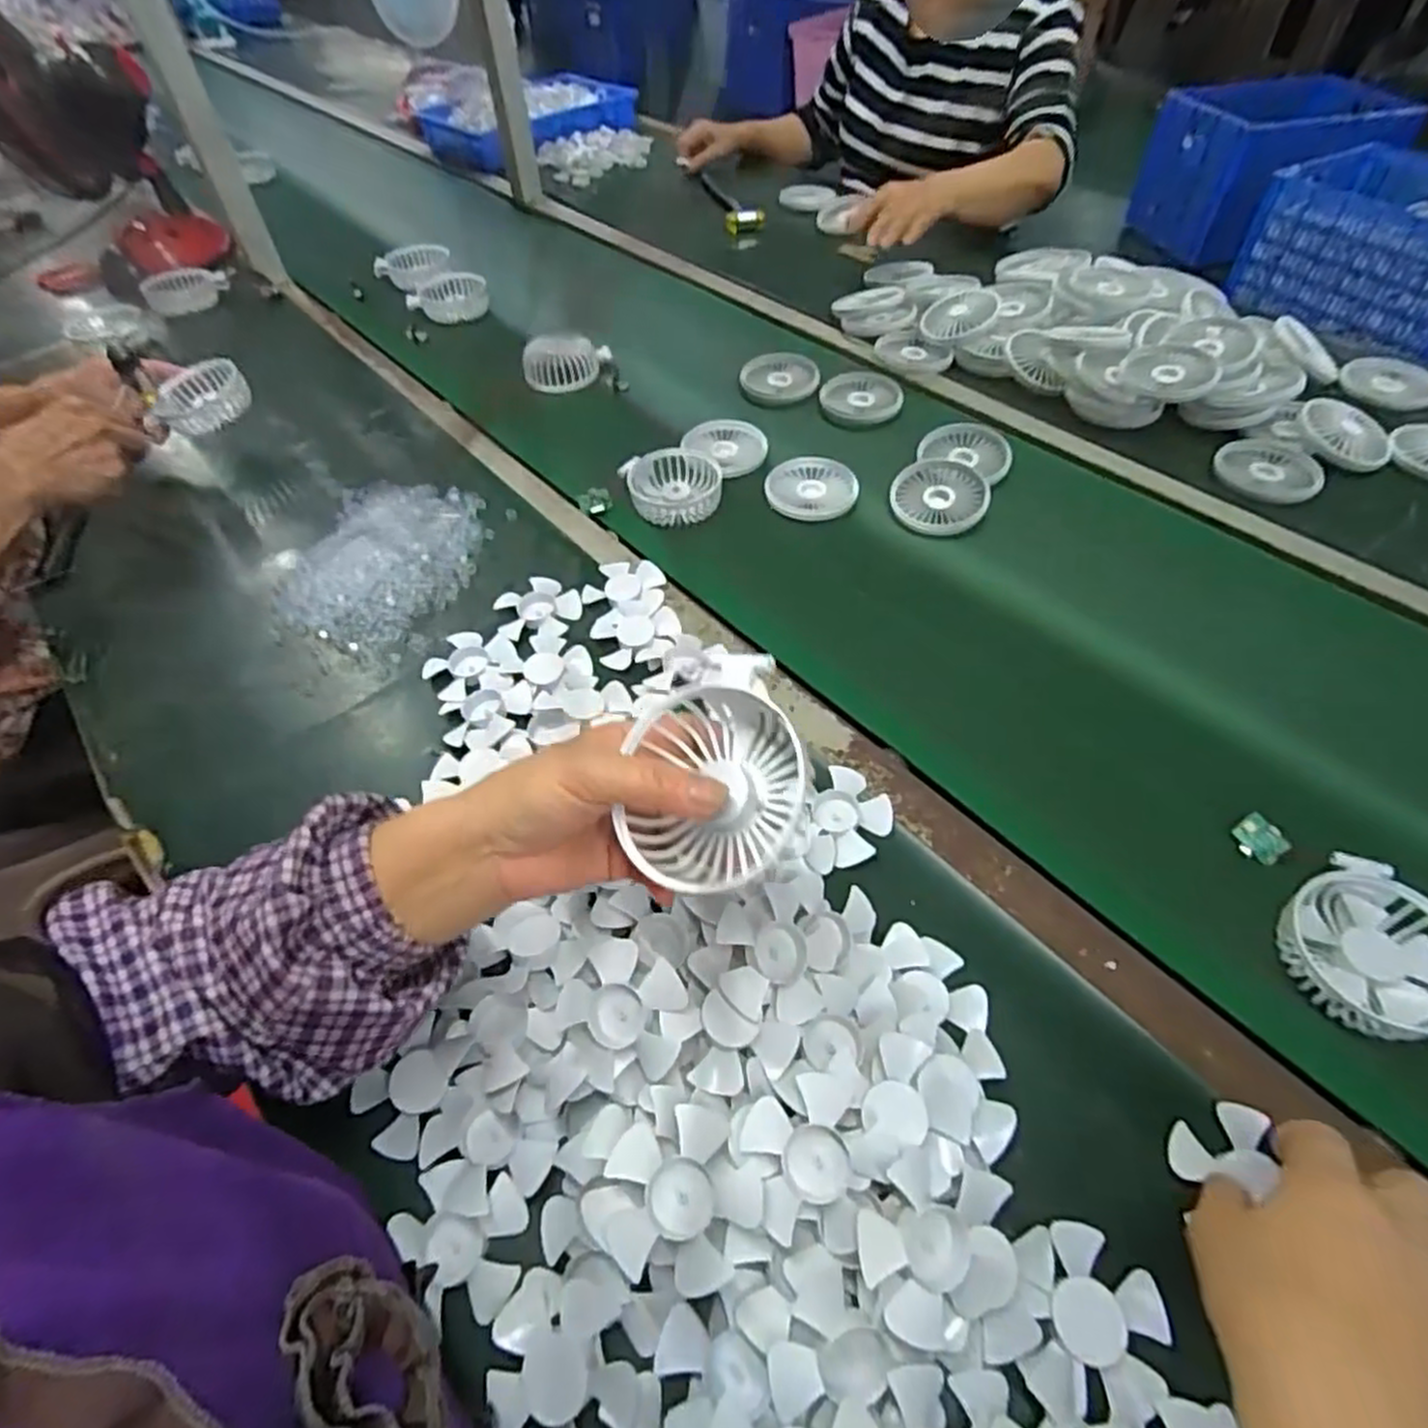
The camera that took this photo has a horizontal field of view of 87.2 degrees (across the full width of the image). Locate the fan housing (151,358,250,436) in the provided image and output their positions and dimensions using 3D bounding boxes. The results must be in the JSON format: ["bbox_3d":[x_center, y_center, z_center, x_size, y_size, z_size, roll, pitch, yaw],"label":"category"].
[{"bbox_3d":[-0.533,-0.331,0.783,0.090,0.036,0.078,-44,77,-6],"label":"fan housing"}]

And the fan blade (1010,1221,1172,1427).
[{"bbox_3d":[0.170,0.269,0.333,0.066,0.016,0.069,1,51,-1],"label":"fan blade"}]

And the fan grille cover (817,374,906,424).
[{"bbox_3d":[0.164,-0.351,0.830,0.087,0.014,0.089,10,52,10],"label":"fan grille cover"}]

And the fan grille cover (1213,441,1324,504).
[{"bbox_3d":[0.522,-0.229,0.706,0.084,0.009,0.089,-31,56,-20],"label":"fan grille cover"}]

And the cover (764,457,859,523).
[{"bbox_3d":[0.094,-0.217,0.730,0.087,0.019,0.087,4,52,5],"label":"cover"}]

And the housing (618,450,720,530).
[{"bbox_3d":[-0.039,-0.222,0.727,0.090,0.029,0.084,-12,52,-7],"label":"housing"}]

